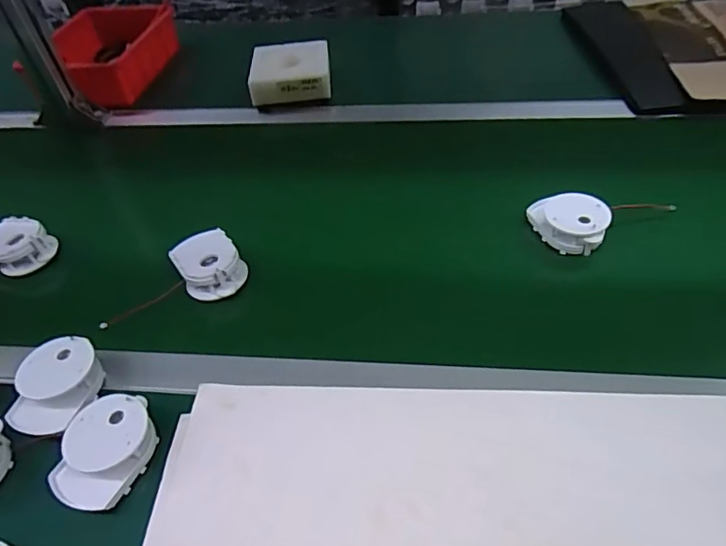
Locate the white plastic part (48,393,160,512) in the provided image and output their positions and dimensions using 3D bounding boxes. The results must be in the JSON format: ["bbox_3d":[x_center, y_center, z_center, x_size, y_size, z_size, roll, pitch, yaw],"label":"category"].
[{"bbox_3d":[-0.203,0.137,0.418,0.063,0.030,0.082,8,50,9],"label":"white plastic part"}]

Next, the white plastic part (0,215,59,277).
[{"bbox_3d":[-0.389,-0.029,0.601,0.068,0.033,0.064,-1,49,1],"label":"white plastic part"}]

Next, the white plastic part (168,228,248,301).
[{"bbox_3d":[-0.159,-0.009,0.556,0.061,0.027,0.074,-27,54,-20],"label":"white plastic part"}]

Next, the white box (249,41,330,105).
[{"bbox_3d":[-0.110,-0.306,0.816,0.122,0.035,0.119,-9,47,0],"label":"white box"}]

